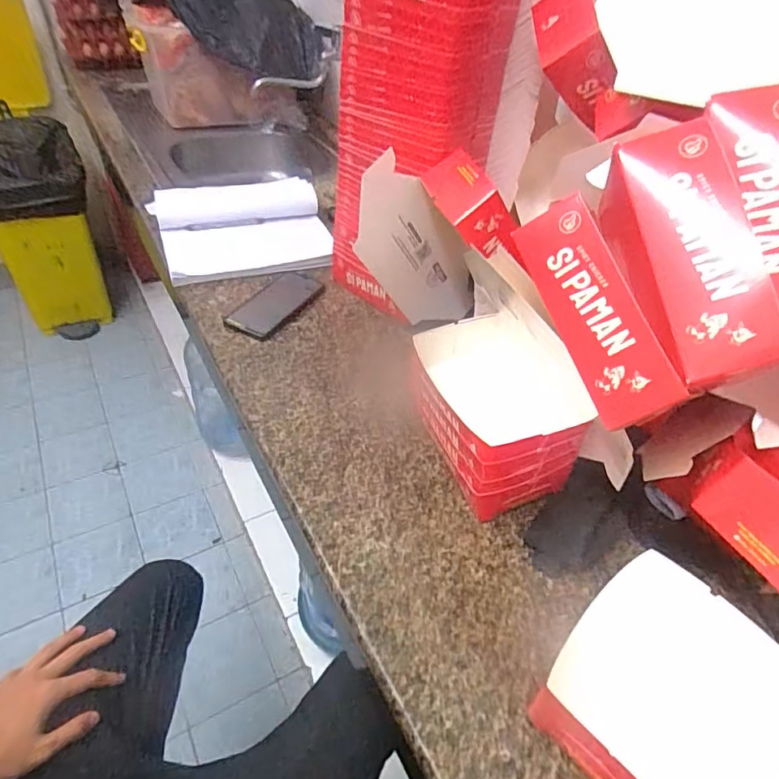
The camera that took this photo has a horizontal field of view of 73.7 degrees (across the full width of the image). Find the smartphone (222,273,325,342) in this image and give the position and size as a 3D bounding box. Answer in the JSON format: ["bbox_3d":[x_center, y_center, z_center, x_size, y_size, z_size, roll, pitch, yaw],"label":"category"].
[{"bbox_3d":[-0.179,-0.133,0.816,0.085,0.015,0.161,23,46,18],"label":"smartphone"}]

